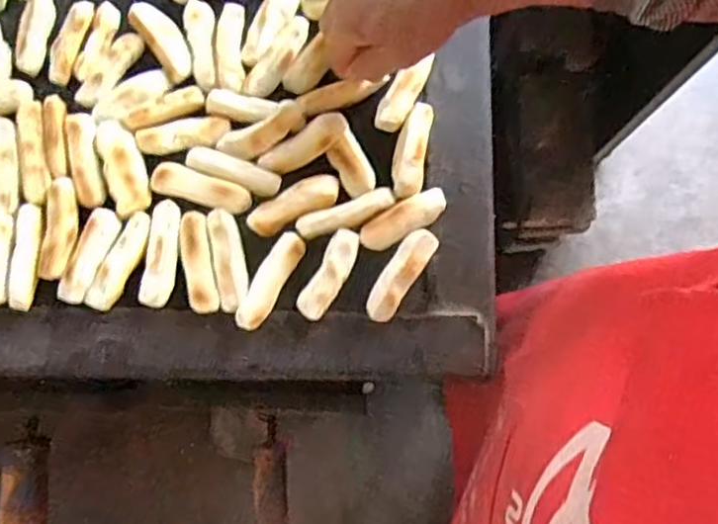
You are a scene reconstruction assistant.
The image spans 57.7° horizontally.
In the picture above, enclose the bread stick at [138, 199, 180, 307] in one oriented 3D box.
[{"bbox_3d":[-0.136,-0.006,0.453,0.021,0.011,0.073,8,80,2],"label":"bread stick"}]

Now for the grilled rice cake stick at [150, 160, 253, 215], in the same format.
[{"bbox_3d":[-0.111,-0.053,0.461,0.072,0.008,0.023,17,80,3],"label":"grilled rice cake stick"}]

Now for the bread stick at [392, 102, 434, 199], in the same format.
[{"bbox_3d":[0.038,-0.080,0.472,0.023,0.013,0.071,9,80,2],"label":"bread stick"}]

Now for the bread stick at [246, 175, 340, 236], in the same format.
[{"bbox_3d":[-0.046,-0.041,0.456,0.068,0.012,0.025,-27,81,-5],"label":"bread stick"}]

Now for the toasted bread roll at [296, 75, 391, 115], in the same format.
[{"bbox_3d":[-0.011,-0.121,0.468,0.065,0.013,0.015,-11,79,8],"label":"toasted bread roll"}]

